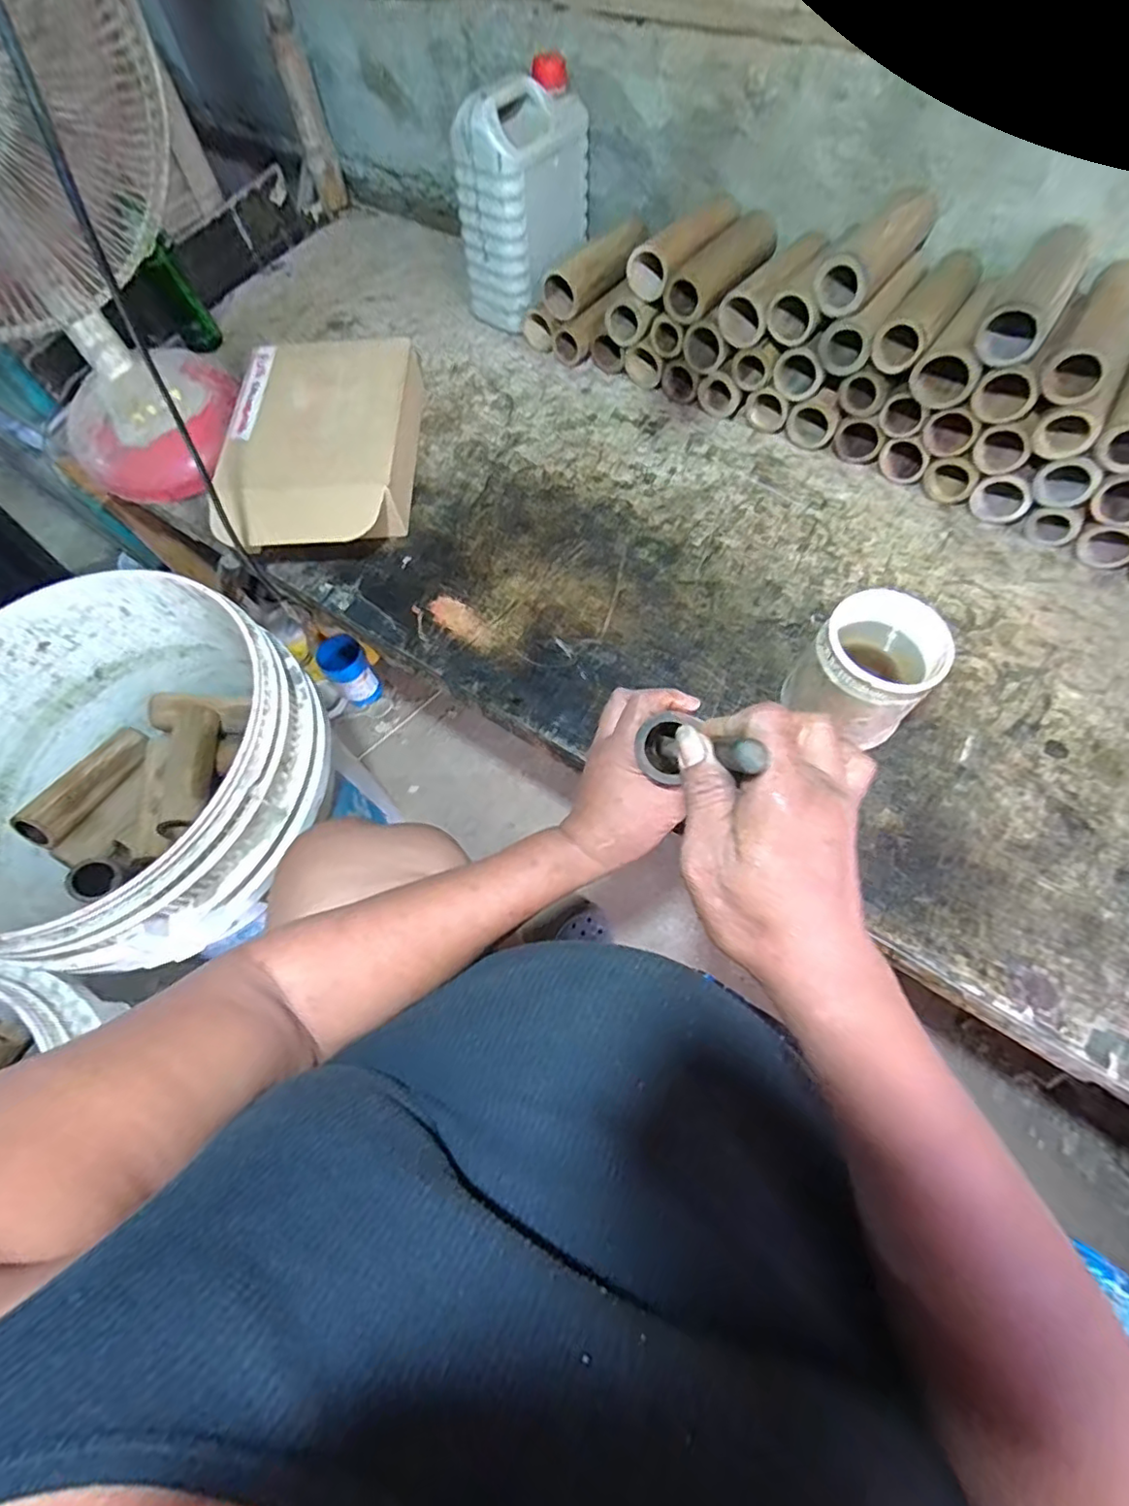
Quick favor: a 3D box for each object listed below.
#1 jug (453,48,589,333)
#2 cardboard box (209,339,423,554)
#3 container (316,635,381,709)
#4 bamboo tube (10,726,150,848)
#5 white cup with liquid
[{"bbox_3d":[-0.048,-0.722,0.807,0.109,0.232,0.168,32,70,18],"label":"jug"},{"bbox_3d":[-0.290,-0.357,0.736,0.205,0.090,0.322,-1,63,3],"label":"cardboard box"},{"bbox_3d":[-0.431,-0.163,1.222,0.085,0.117,0.097,-32,66,-12],"label":"container"},{"bbox_3d":[-0.627,0.036,0.801,0.064,0.043,0.185,16,51,11],"label":"bamboo tube"},{"bbox_3d":[0.262,-0.062,0.537,0.097,0.124,0.094,-2,63,3],"label":"white cup with liquid"}]

